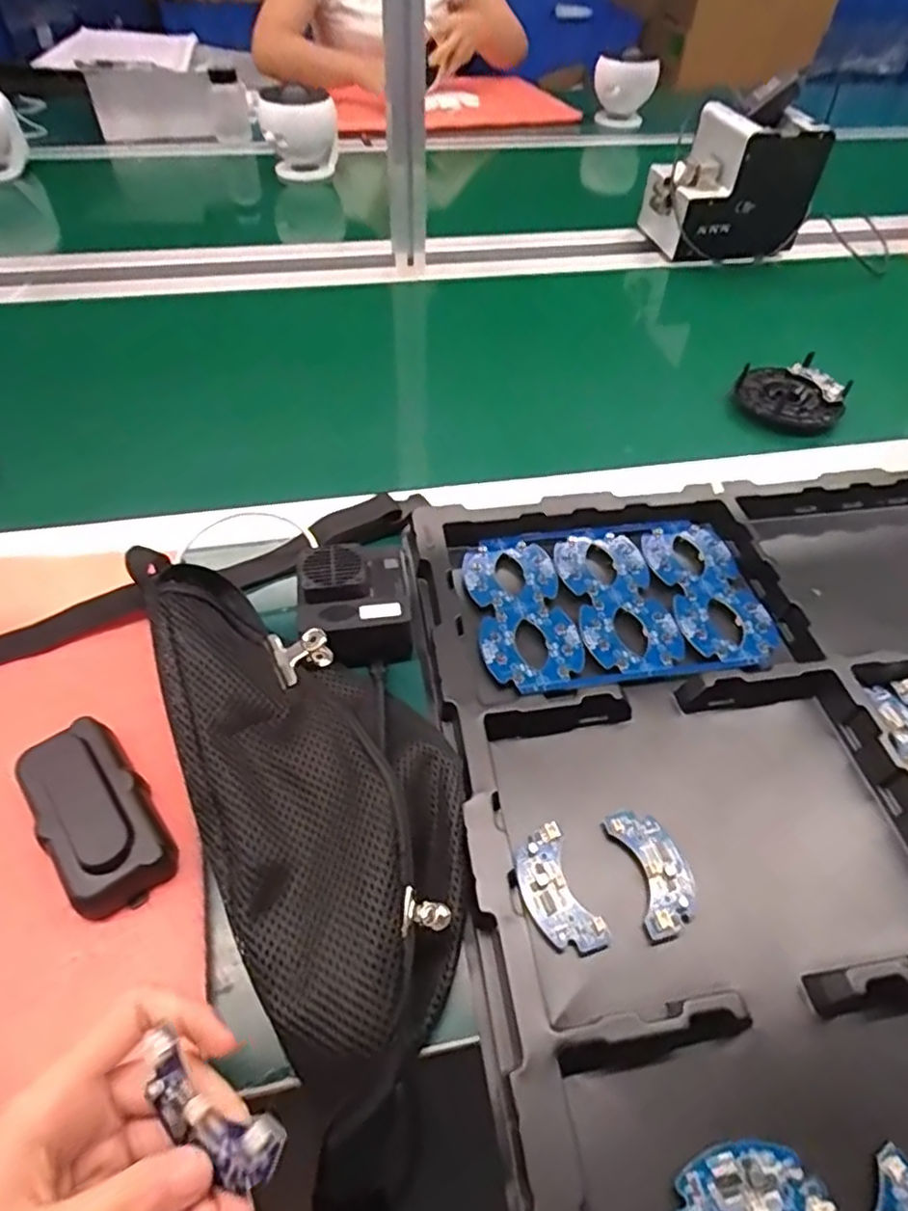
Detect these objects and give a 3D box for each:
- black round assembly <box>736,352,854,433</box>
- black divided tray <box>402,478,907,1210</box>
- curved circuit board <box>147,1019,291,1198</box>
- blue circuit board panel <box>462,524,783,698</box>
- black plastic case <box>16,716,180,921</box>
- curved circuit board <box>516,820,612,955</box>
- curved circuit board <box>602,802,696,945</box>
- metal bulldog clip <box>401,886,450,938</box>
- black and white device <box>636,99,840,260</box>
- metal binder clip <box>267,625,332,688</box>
[{"bbox_3d":[0.338,-0.207,0.646,0.082,0.031,0.090,1,49,-2],"label":"black round assembly"},{"bbox_3d":[0.244,0.114,0.375,0.505,0.036,0.521,-5,49,-9],"label":"black divided tray"},{"bbox_3d":[-0.086,0.178,0.230,0.060,0.008,0.024,20,91,25],"label":"curved circuit board"},{"bbox_3d":[0.116,0.000,0.469,0.203,0.015,0.141,-4,49,-8],"label":"blue circuit board panel"},{"bbox_3d":[-0.188,0.106,0.341,0.050,0.024,0.103,-34,59,-27],"label":"black plastic case"},{"bbox_3d":[0.052,0.148,0.339,0.032,0.011,0.062,-15,52,-15],"label":"curved circuit board"},{"bbox_3d":[0.107,0.140,0.349,0.032,0.012,0.066,-10,51,-11],"label":"curved circuit board"},{"bbox_3d":[-0.012,0.140,0.300,0.022,0.010,0.020,4,49,-1],"label":"metal bulldog clip"},{"bbox_3d":[0.356,-0.545,0.851,0.182,0.141,0.113,-7,50,-9],"label":"black and white device"},{"bbox_3d":[-0.091,0.031,0.393,0.034,0.022,0.039,-15,52,-15],"label":"metal binder clip"}]

